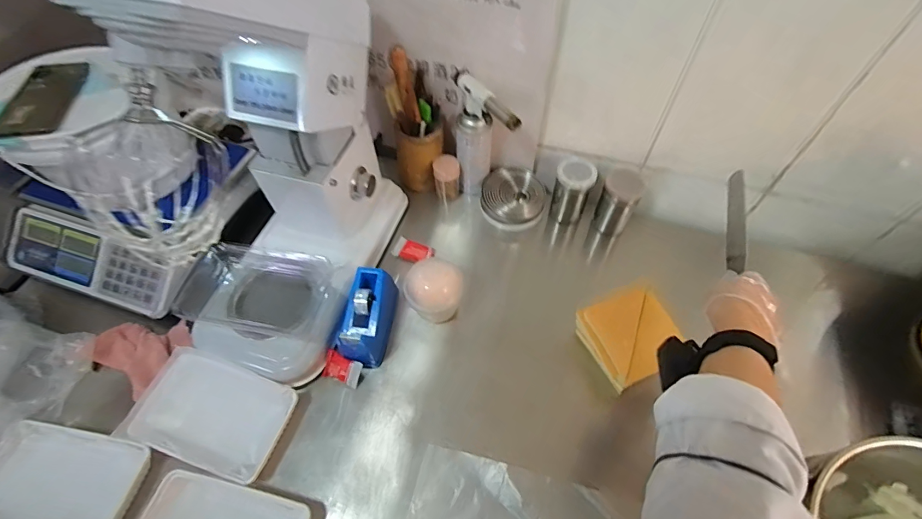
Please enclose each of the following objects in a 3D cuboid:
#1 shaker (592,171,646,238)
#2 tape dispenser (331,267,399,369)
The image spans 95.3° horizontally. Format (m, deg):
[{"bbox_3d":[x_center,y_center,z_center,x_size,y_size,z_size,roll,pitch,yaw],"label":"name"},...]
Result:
[{"bbox_3d":[0.286,-0.100,0.768,0.062,0.139,0.059,0,56,0],"label":"shaker"},{"bbox_3d":[-0.143,0.092,0.656,0.061,0.089,0.139,13,57,10],"label":"tape dispenser"}]

